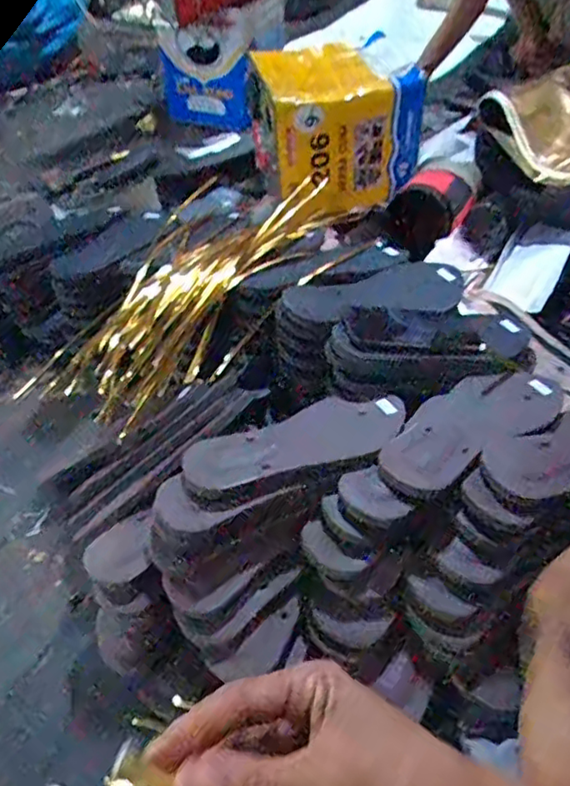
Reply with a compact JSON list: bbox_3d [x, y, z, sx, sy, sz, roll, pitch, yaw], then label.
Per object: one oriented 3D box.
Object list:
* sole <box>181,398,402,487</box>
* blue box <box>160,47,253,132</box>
[{"bbox_3d":[0.013,0.042,0.610,0.221,0.017,0.081,-11,46,-10],"label":"sole"},{"bbox_3d":[-0.193,-0.725,1.503,0.227,0.163,0.042,6,45,6],"label":"blue box"}]

